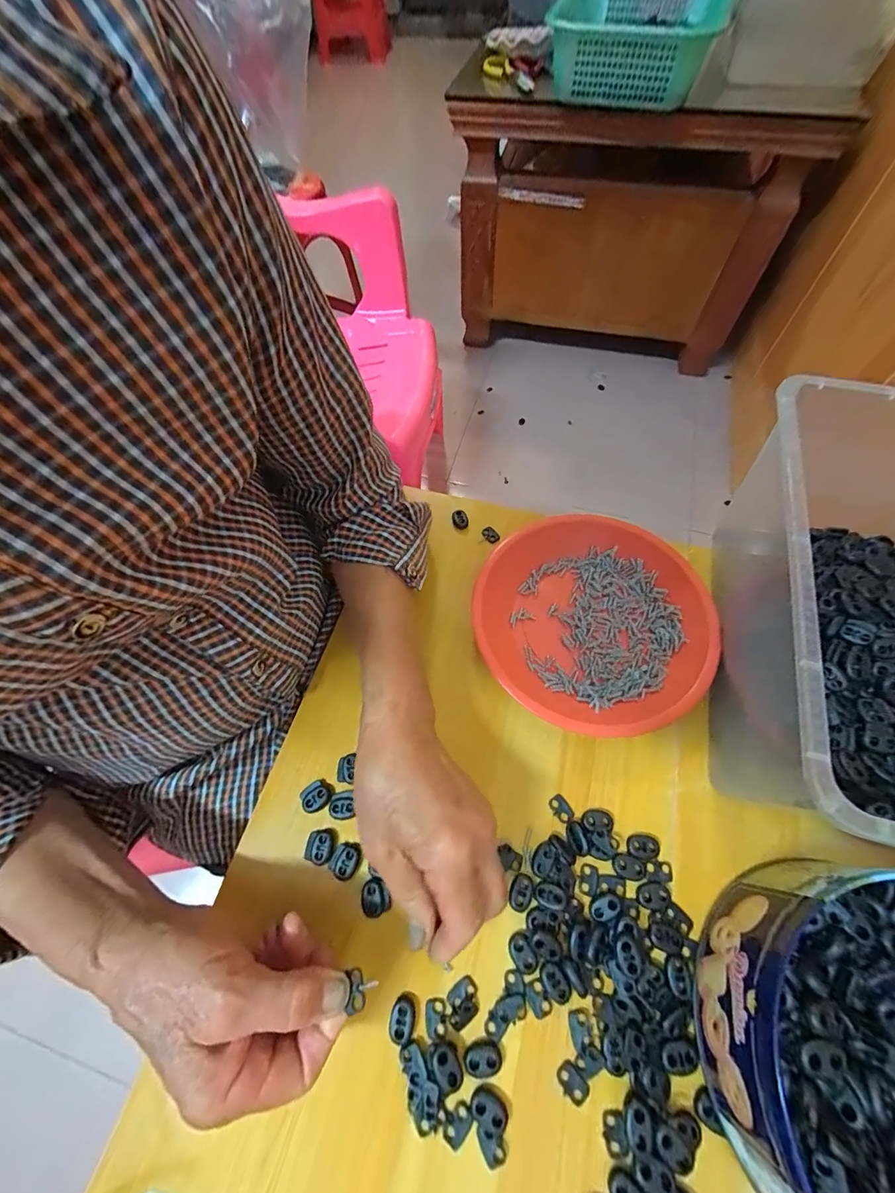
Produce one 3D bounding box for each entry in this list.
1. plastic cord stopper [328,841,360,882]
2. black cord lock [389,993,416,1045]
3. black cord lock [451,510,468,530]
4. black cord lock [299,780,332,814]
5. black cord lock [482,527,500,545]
[{"bbox_3d":[-0.071,0.185,0.302,0.021,0.006,0.022,-1,63,2],"label":"plastic cord stopper"},{"bbox_3d":[-0.028,0.258,0.263,0.014,0.004,0.021,15,65,10],"label":"black cord lock"},{"bbox_3d":[0.013,-0.076,0.434,0.015,0.011,0.018,-4,63,1],"label":"black cord lock"},{"bbox_3d":[-0.098,0.150,0.320,0.020,0.005,0.019,-39,68,-16],"label":"black cord lock"},{"bbox_3d":[0.043,-0.060,0.424,0.012,0.004,0.019,-45,79,8],"label":"black cord lock"}]

